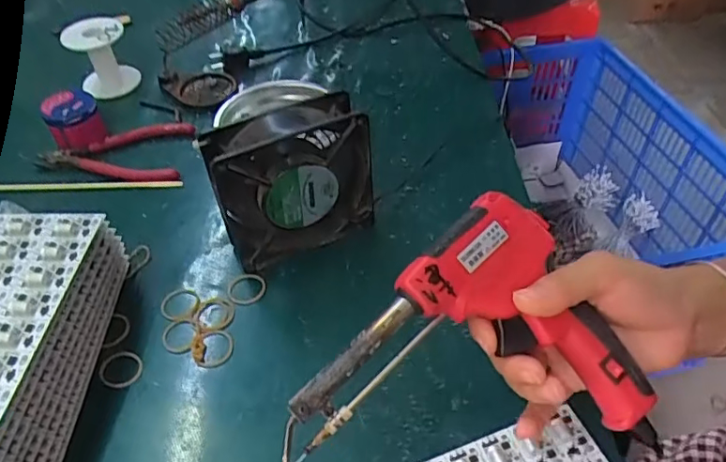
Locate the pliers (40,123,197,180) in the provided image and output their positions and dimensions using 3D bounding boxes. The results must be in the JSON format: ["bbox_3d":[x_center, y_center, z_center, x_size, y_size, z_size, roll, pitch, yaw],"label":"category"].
[{"bbox_3d":[-0.254,-0.079,0.573,0.148,0.014,0.091,0,45,0],"label":"pliers"}]

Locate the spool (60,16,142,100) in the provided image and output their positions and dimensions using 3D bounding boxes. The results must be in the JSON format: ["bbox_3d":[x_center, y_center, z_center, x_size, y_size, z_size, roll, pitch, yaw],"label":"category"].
[{"bbox_3d":[-0.299,-0.199,0.646,0.063,0.081,0.050,-27,50,-22],"label":"spool"}]

